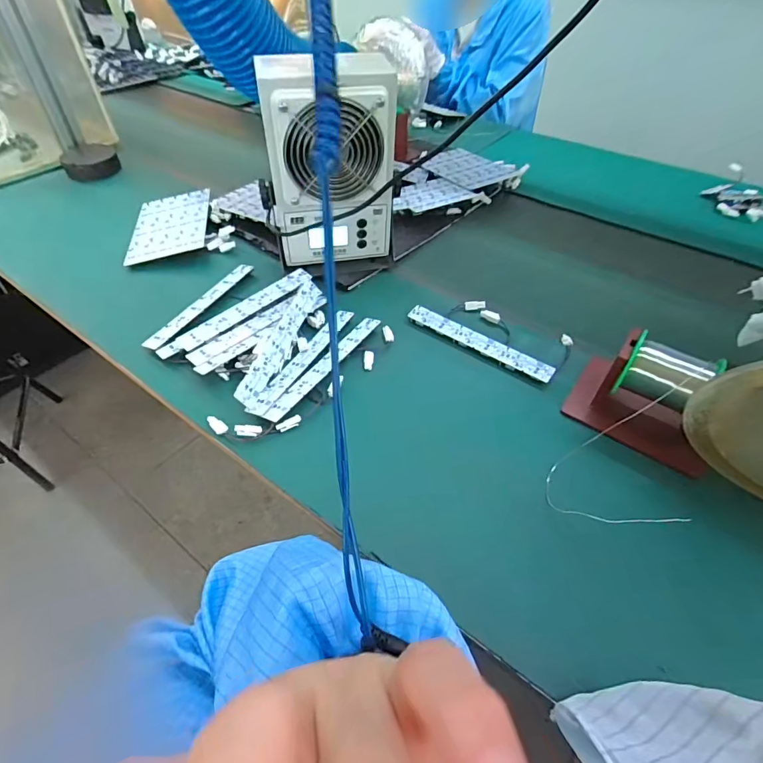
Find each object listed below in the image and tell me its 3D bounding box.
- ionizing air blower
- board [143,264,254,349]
[{"bbox_3d":[-0.066,-0.252,0.564,0.163,0.251,0.075,-10,48,-11],"label":"ionizing air blower"},{"bbox_3d":[-0.238,-0.104,0.585,0.026,0.005,0.187,19,50,15],"label":"board"}]

